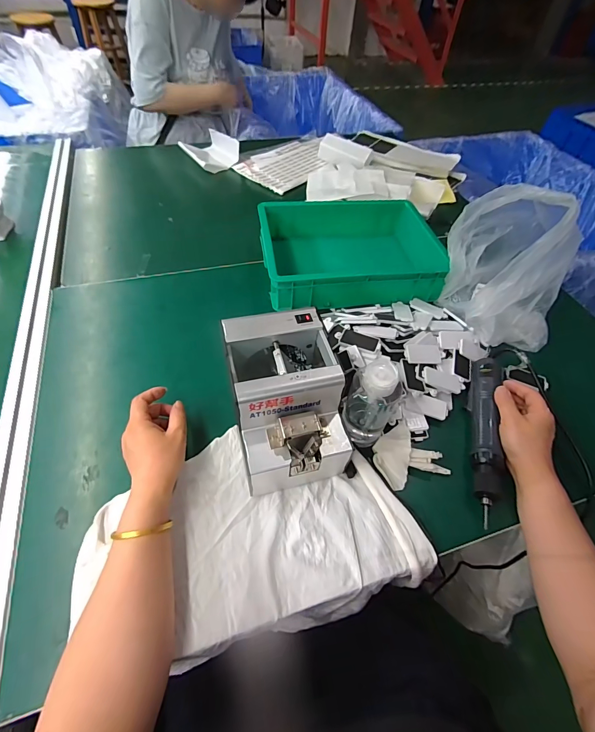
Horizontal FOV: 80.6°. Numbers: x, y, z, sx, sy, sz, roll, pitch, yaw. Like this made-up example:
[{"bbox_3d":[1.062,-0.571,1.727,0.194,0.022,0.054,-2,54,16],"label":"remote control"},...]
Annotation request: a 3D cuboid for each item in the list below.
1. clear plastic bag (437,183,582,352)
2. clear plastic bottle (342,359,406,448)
[{"bbox_3d":[0.369,-0.173,0.593,0.162,0.211,0.222,-22,58,-19],"label":"clear plastic bag"},{"bbox_3d":[0.098,0.046,0.466,0.065,0.145,0.059,23,55,13],"label":"clear plastic bottle"}]

